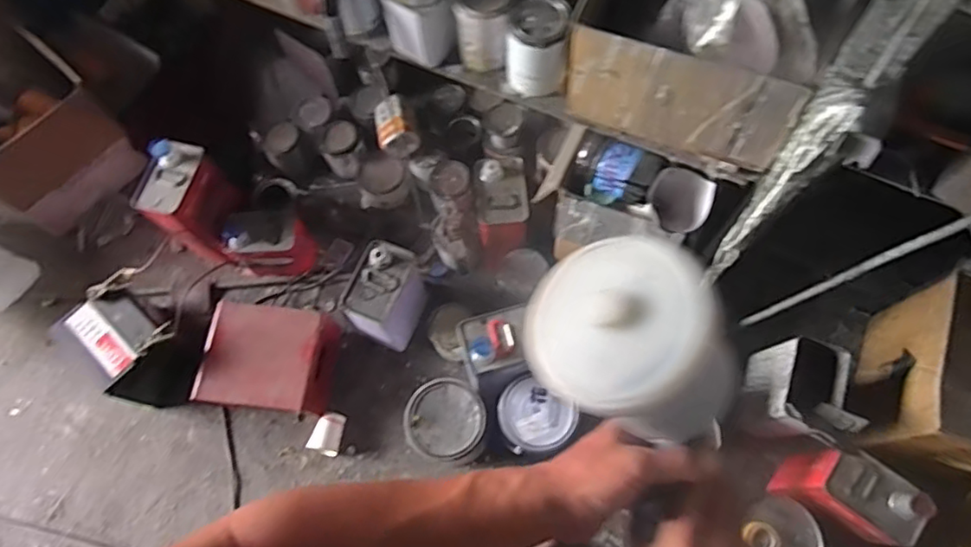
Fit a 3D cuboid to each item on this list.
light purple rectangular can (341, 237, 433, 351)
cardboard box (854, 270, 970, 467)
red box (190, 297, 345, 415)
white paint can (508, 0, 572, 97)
[{"bbox_3d":[-0.223,0.057,1.358,0.124,0.252,0.193,24,71,11],"label":"light purple rectangular can"},{"bbox_3d":[0.943,0.221,1.197,0.195,0.293,0.345,21,71,10],"label":"cardboard box"},{"bbox_3d":[-0.497,0.209,1.379,0.278,0.140,0.230,8,69,5],"label":"red box"},{"bbox_3d":[0.090,-0.392,1.036,0.106,0.144,0.119,8,69,5],"label":"white paint can"}]

